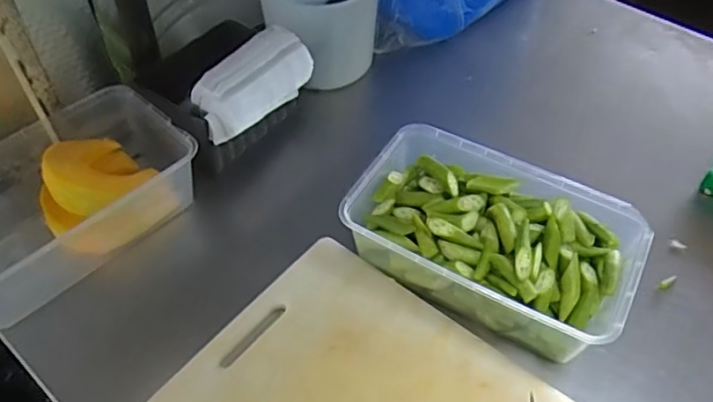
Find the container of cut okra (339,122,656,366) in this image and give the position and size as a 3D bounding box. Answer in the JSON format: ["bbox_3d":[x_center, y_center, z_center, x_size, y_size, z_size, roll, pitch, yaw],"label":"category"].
[{"bbox_3d":[0.123,0.034,0.547,0.249,0.067,0.152,27,53,18],"label":"container of cut okra"}]

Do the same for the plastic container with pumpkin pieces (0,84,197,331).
[{"bbox_3d":[-0.290,-0.001,0.565,0.154,0.083,0.243,36,57,24],"label":"plastic container with pumpkin pieces"}]

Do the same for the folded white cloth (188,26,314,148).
[{"bbox_3d":[-0.110,-0.123,0.620,0.052,0.064,0.139,33,56,24],"label":"folded white cloth"}]

